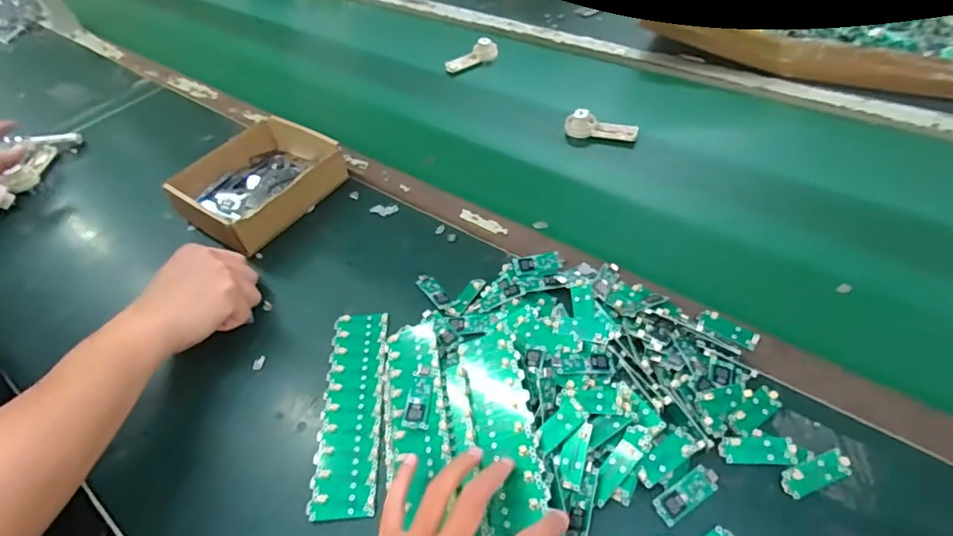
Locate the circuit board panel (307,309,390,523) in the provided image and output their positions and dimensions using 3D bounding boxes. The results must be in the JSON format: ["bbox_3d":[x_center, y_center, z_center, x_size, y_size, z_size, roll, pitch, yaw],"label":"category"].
[{"bbox_3d":[-0.107,0.117,0.444,0.052,0.005,0.187,-5,48,2],"label":"circuit board panel"}]

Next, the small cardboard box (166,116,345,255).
[{"bbox_3d":[-0.268,-0.108,0.632,0.151,0.054,0.181,23,54,25],"label":"small cardboard box"}]

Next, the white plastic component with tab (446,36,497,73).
[{"bbox_3d":[-0.008,-0.348,0.834,0.090,0.031,0.022,-24,50,-15],"label":"white plastic component with tab"}]

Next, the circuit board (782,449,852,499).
[{"bbox_3d":[0.244,0.148,0.368,0.052,0.004,0.018,-20,69,-8],"label":"circuit board"}]

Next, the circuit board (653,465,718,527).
[{"bbox_3d":[0.152,0.162,0.367,0.052,0.006,0.018,-27,51,-17],"label":"circuit board"}]

